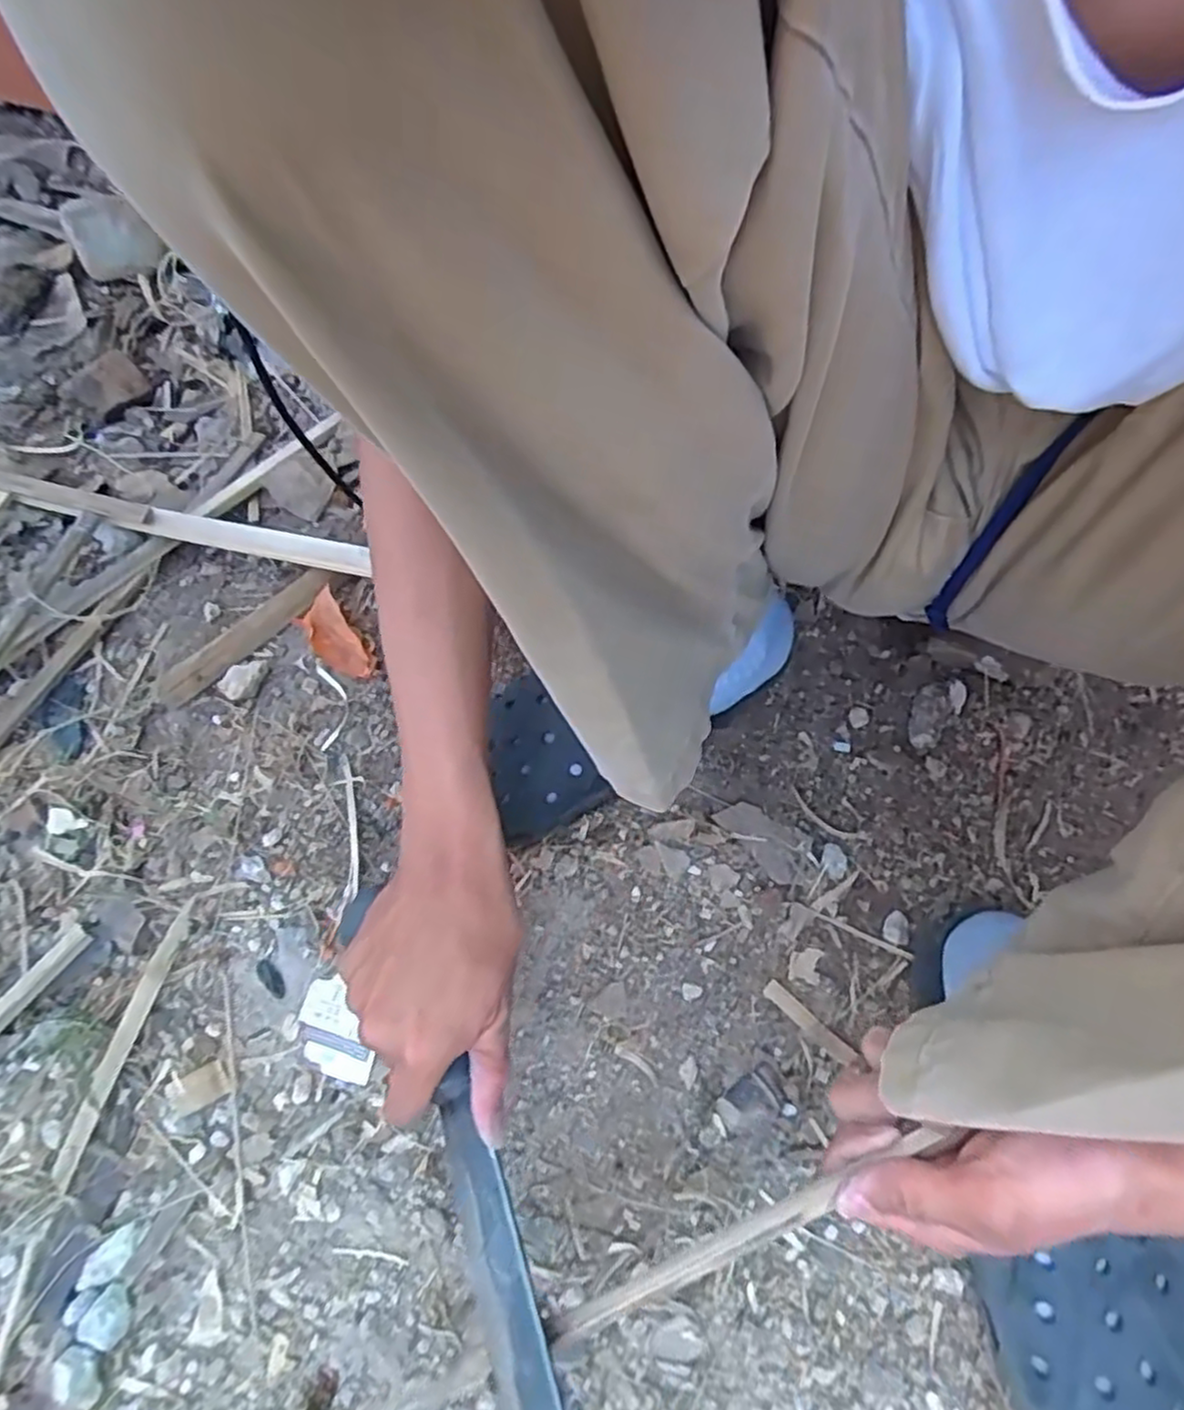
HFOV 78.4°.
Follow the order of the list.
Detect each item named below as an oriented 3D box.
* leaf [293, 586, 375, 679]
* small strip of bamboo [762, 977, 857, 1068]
[{"bbox_3d":[-0.206,-0.053,0.587,0.036,0.023,0.080,-37,82,-15],"label":"leaf"},{"bbox_3d":[0.142,0.207,0.474,0.067,0.004,0.012,40,71,18],"label":"small strip of bamboo"}]

